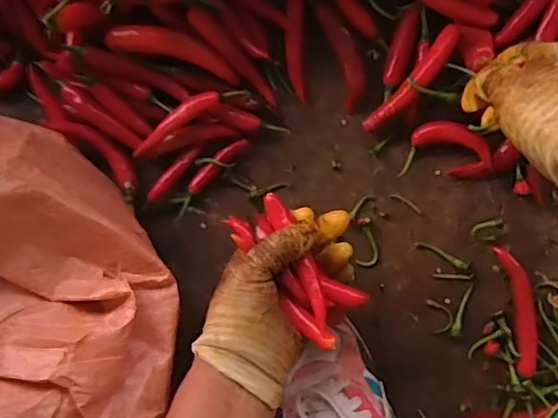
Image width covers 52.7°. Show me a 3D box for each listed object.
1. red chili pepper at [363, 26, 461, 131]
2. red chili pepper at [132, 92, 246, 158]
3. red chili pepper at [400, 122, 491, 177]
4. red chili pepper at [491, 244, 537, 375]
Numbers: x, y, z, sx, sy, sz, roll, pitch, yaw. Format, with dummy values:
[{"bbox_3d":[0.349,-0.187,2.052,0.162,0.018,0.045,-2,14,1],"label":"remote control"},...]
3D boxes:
[{"bbox_3d":[0.111,-0.105,0.462,0.018,0.021,0.108,41,95,3],"label":"red chili pepper"},{"bbox_3d":[-0.080,-0.080,0.484,0.108,0.017,0.019,-29,88,5],"label":"red chili pepper"},{"bbox_3d":[0.141,-0.052,0.473,0.071,0.020,0.040,-1,91,6],"label":"red chili pepper"},{"bbox_3d":[0.201,0.084,0.471,0.022,0.020,0.104,-9,90,6],"label":"red chili pepper"}]

